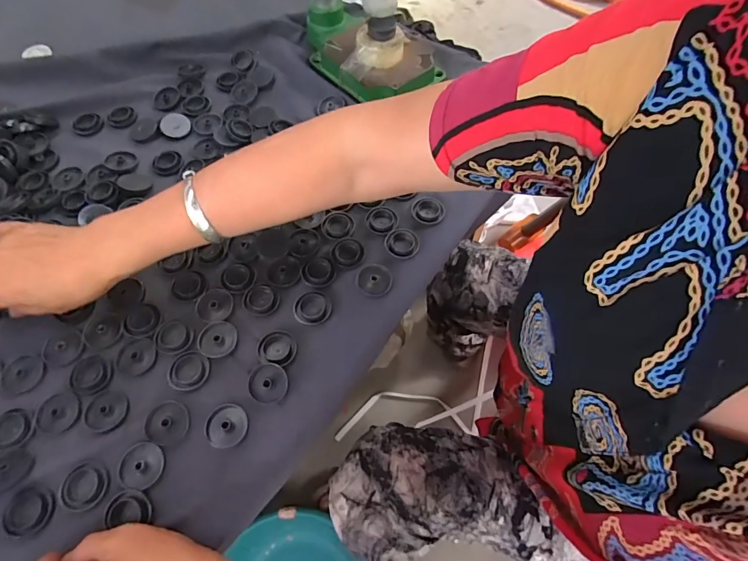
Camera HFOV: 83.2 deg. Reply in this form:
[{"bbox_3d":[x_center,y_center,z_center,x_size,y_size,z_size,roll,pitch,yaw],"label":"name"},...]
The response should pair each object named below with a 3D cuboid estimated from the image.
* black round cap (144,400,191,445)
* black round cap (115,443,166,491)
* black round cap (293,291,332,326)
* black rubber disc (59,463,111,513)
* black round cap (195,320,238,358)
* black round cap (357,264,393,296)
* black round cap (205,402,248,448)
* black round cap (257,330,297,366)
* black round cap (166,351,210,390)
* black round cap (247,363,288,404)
[{"bbox_3d":[-0.167,0.114,0.339,0.035,0.004,0.032,0,62,0],"label":"black round cap"},{"bbox_3d":[-0.180,0.142,0.324,0.034,0.004,0.032,0,62,0],"label":"black round cap"},{"bbox_3d":[-0.057,0.025,0.388,0.034,0.009,0.032,0,62,0],"label":"black round cap"},{"bbox_3d":[-0.220,0.156,0.319,0.034,0.004,0.031,0,62,0],"label":"black rubber disc"},{"bbox_3d":[-0.139,0.052,0.376,0.031,0.005,0.033,0,62,0],"label":"black round cap"},{"bbox_3d":[0.001,-0.002,0.405,0.031,0.006,0.030,0,62,0],"label":"black round cap"},{"bbox_3d":[-0.119,0.117,0.339,0.032,0.004,0.033,0,62,0],"label":"black round cap"},{"bbox_3d":[-0.085,0.058,0.369,0.033,0.010,0.032,0,62,0],"label":"black round cap"},{"bbox_3d":[-0.157,0.076,0.358,0.034,0.004,0.033,0,62,0],"label":"black round cap"},{"bbox_3d":[-0.089,0.086,0.354,0.031,0.010,0.031,0,62,0],"label":"black round cap"}]

